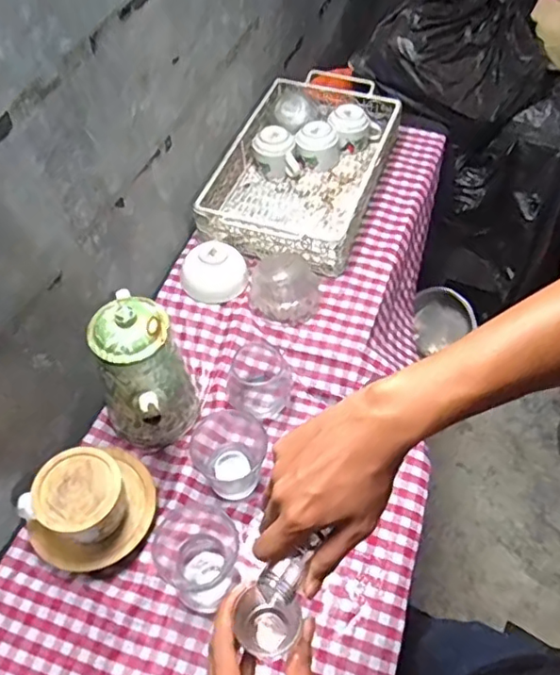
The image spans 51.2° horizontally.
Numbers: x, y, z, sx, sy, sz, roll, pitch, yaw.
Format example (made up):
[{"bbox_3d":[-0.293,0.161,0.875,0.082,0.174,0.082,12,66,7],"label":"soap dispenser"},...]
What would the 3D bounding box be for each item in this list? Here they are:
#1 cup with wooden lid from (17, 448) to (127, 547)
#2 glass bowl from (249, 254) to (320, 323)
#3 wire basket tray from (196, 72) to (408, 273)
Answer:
[{"bbox_3d":[-0.232,0.195,0.702,0.116,0.068,0.099,22,56,16],"label":"cup with wooden lid"},{"bbox_3d":[0.009,-0.080,0.921,0.113,0.068,0.096,-2,53,-2],"label":"glass bowl"},{"bbox_3d":[0.040,-0.322,1.084,0.275,0.081,0.444,16,55,12],"label":"wire basket tray"}]

